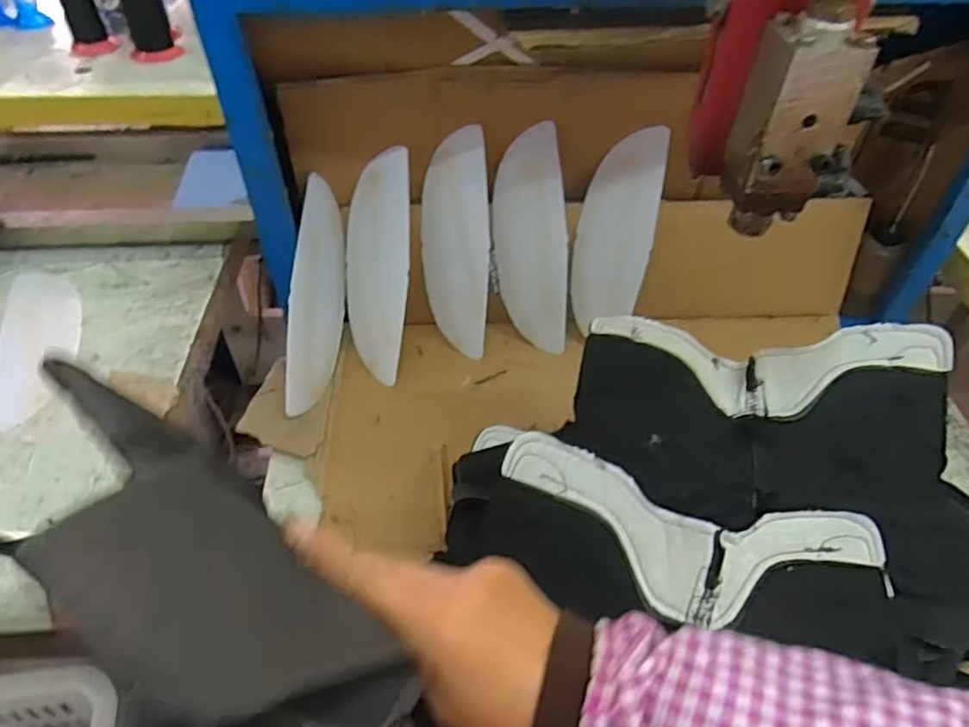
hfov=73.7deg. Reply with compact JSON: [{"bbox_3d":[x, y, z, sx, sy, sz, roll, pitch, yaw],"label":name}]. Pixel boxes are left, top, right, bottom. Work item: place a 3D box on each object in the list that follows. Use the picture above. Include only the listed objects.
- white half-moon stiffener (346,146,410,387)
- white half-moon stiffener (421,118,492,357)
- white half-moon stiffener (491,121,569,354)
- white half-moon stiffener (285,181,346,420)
[{"bbox_3d":[-0.105,-0.092,0.621,0.074,0.211,0.008,8,11,31],"label":"white half-moon stiffener"},{"bbox_3d":[-0.029,-0.116,0.634,0.071,0.211,0.007,8,19,24],"label":"white half-moon stiffener"},{"bbox_3d":[0.045,-0.117,0.635,0.072,0.211,0.006,1,19,20],"label":"white half-moon stiffener"},{"bbox_3d":[-0.157,-0.063,0.622,0.011,0.213,0.069,5,1,29],"label":"white half-moon stiffener"}]

